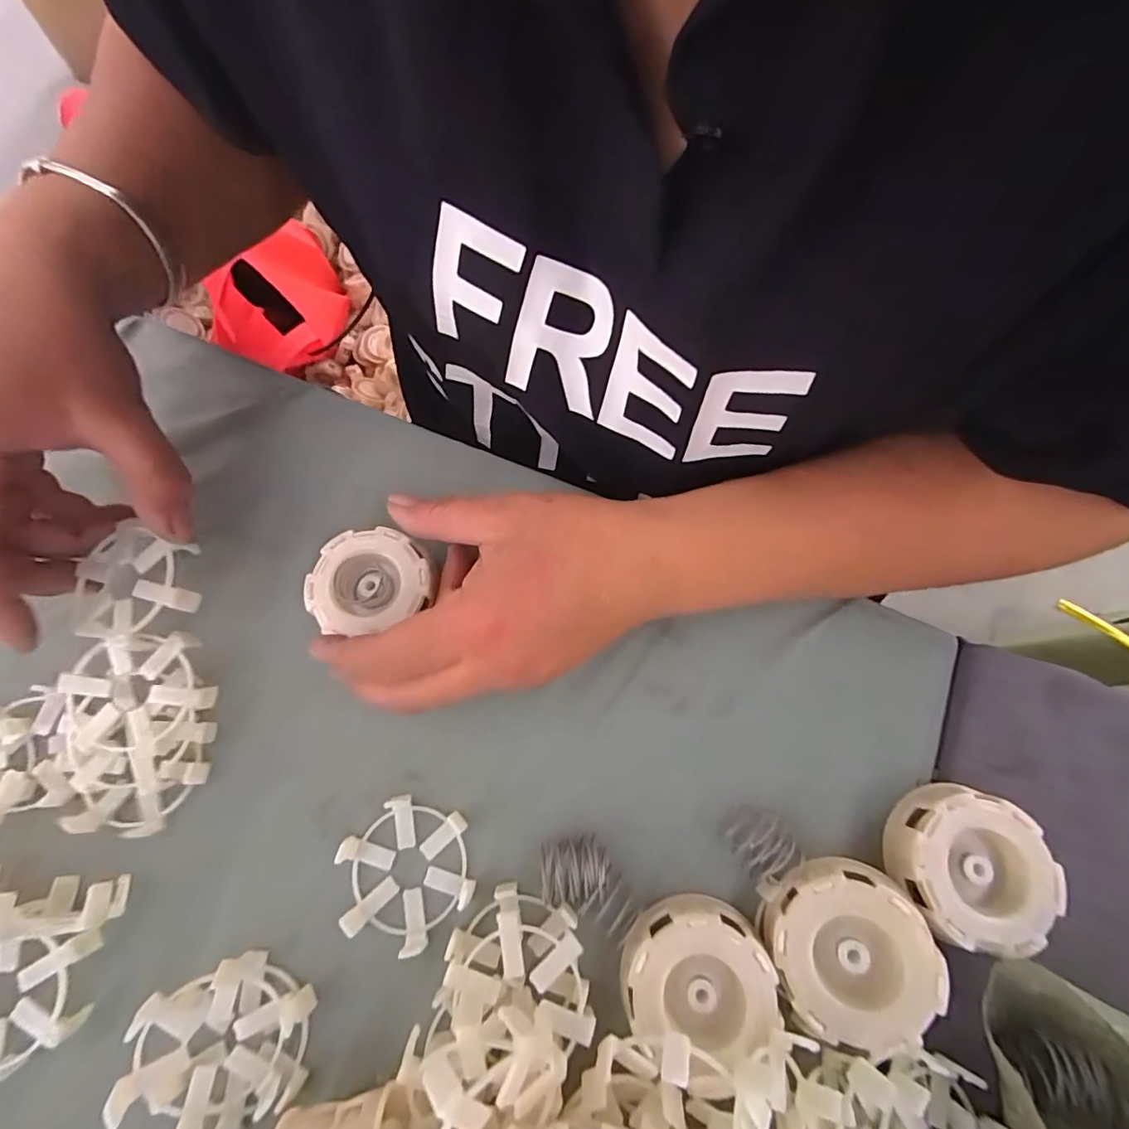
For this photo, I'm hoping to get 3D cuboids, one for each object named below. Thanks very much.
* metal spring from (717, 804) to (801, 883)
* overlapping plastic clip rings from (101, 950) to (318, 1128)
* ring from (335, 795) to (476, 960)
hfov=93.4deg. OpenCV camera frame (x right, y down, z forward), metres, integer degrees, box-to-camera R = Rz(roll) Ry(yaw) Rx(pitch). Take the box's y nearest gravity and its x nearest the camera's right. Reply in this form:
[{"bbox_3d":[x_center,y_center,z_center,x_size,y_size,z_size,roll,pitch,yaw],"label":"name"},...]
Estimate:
[{"bbox_3d":[0.086,0.122,0.234,0.023,0.019,0.031,-31,75,-9],"label":"metal spring"},{"bbox_3d":[-0.135,0.192,0.208,0.057,0.029,0.057,0,73,0],"label":"overlapping plastic clip rings"},{"bbox_3d":[-0.071,0.137,0.238,0.060,0.009,0.055,0,73,0],"label":"ring"}]

